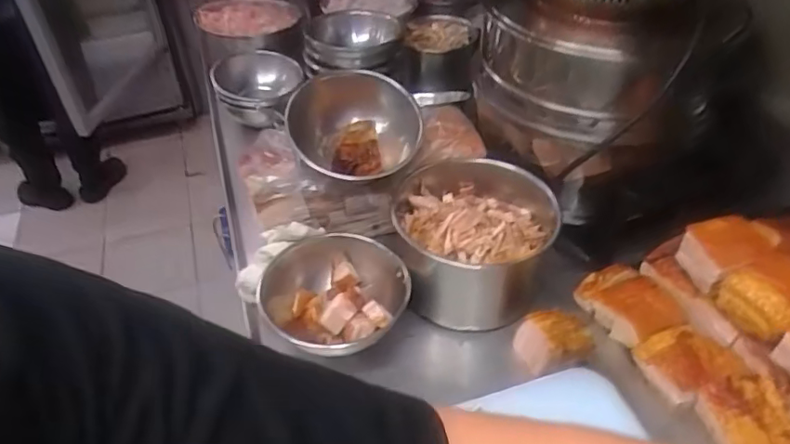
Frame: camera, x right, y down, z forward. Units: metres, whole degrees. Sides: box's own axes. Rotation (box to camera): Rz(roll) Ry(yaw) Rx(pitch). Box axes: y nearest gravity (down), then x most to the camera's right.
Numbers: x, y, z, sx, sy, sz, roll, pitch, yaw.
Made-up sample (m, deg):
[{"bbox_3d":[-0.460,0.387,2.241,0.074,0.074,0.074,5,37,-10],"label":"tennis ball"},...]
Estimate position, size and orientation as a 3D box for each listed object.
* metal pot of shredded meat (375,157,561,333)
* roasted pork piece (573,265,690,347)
[{"bbox_3d":[0.094,0.024,0.721,0.198,0.116,0.192,-1,42,1],"label":"metal pot of shredded meat"},{"bbox_3d":[0.280,0.101,0.681,0.087,0.031,0.103,-16,44,-15],"label":"roasted pork piece"}]

